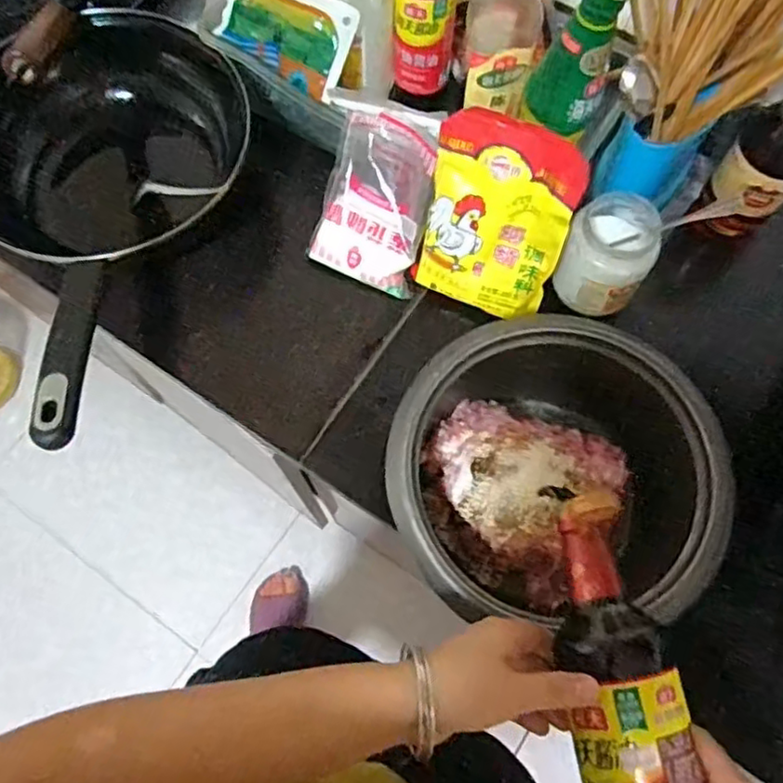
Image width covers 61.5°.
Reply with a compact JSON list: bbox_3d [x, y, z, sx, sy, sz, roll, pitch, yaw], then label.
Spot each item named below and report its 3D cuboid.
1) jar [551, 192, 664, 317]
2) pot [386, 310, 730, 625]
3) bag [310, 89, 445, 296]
[{"bbox_3d":[0.205,-0.133,0.617,0.082,0.076,0.093,24,71,8],"label":"jar"},{"bbox_3d":[0.128,0.069,0.559,0.251,0.127,0.217,3,70,1],"label":"pot"},{"bbox_3d":[-0.019,-0.188,0.650,0.115,0.050,0.170,17,108,10],"label":"bag"}]

